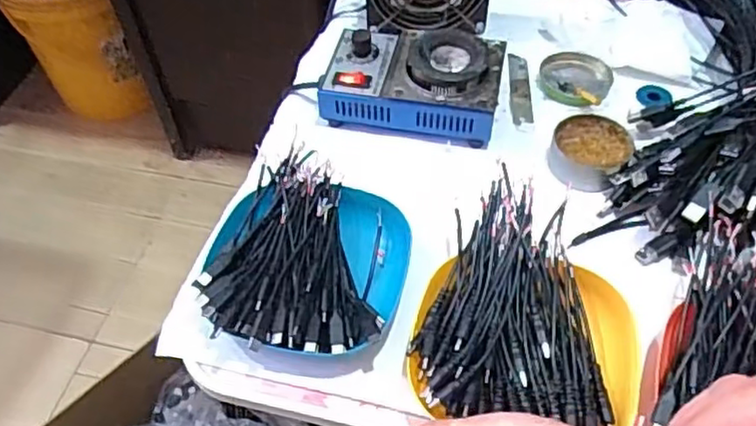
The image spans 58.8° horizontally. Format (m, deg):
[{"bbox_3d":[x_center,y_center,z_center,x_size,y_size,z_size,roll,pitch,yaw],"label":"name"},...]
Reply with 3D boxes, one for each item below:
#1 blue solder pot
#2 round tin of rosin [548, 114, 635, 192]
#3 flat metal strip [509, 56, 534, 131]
[{"bbox_3d":[0.031,-0.119,0.584,0.148,0.055,0.095,10,54,10],"label":"blue solder pot"},{"bbox_3d":[0.175,-0.050,0.554,0.062,0.028,0.060,-1,52,2],"label":"round tin of rosin"},{"bbox_3d":[0.132,-0.113,0.618,0.018,0.004,0.102,1,53,3],"label":"flat metal strip"}]

